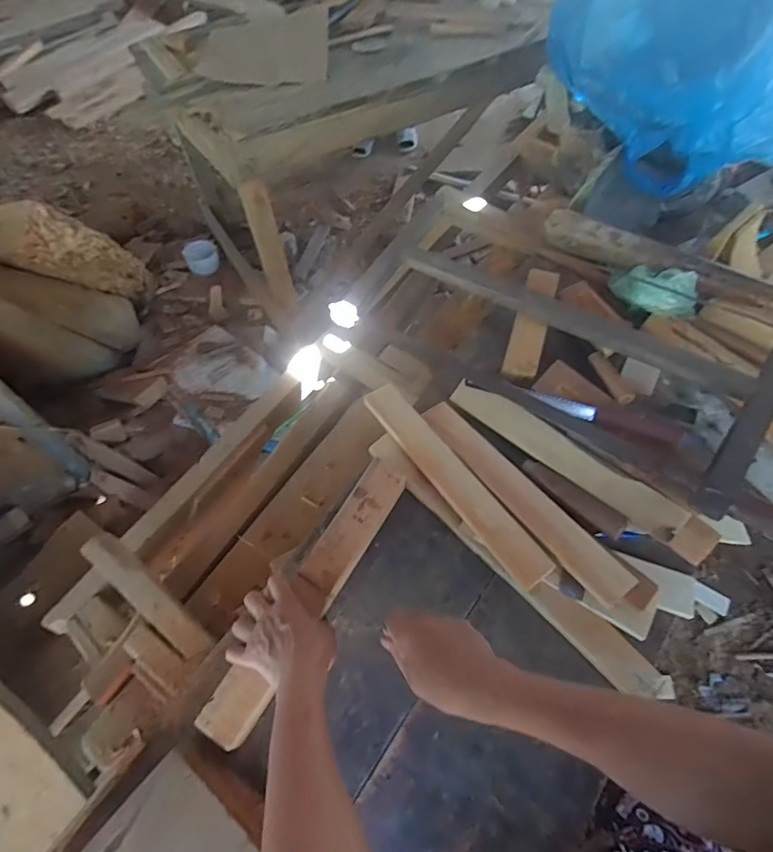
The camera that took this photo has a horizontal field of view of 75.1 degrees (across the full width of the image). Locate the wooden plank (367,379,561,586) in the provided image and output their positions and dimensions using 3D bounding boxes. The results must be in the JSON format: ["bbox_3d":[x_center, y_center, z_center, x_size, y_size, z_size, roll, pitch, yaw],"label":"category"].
[{"bbox_3d":[0.083,0.063,0.635,0.046,0.030,0.312,-32,62,-17],"label":"wooden plank"}]

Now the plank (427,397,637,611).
[{"bbox_3d":[0.160,0.081,0.620,0.053,0.015,0.317,-34,62,-18],"label":"plank"}]

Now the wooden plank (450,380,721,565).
[{"bbox_3d":[0.233,0.040,0.630,0.351,0.028,0.052,37,66,23],"label":"wooden plank"}]

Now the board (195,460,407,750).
[{"bbox_3d":[-0.081,0.185,0.570,0.052,0.021,0.337,27,67,18],"label":"board"}]

